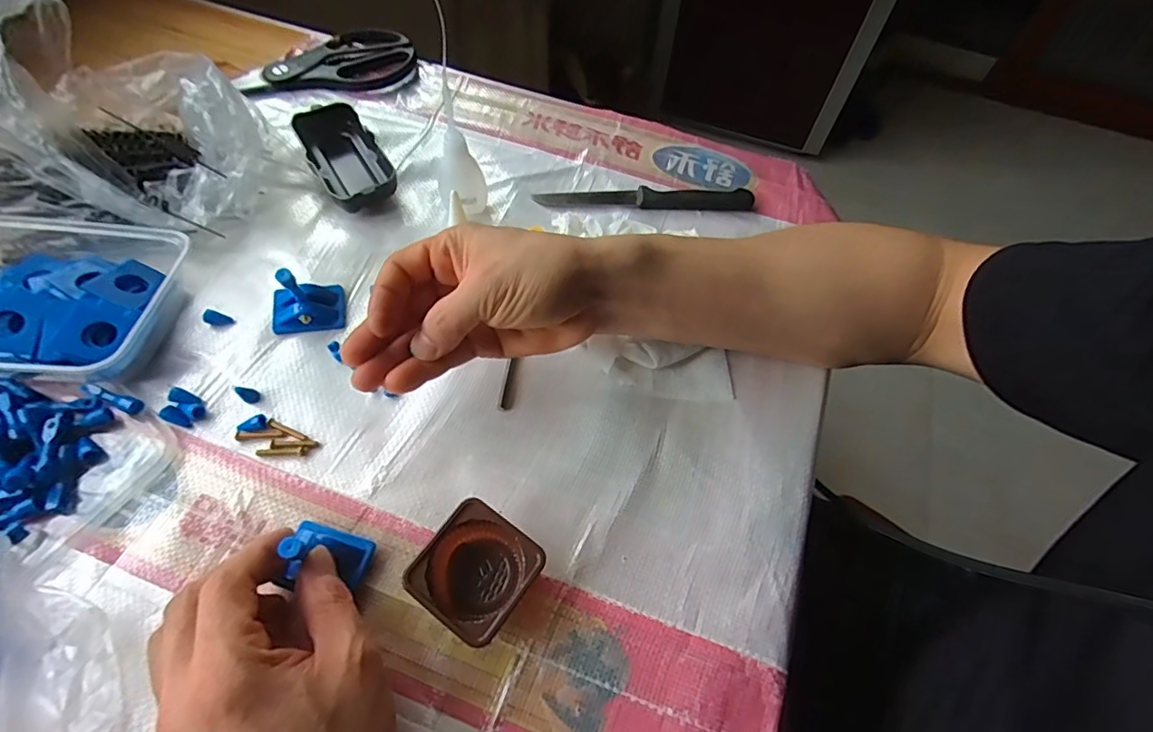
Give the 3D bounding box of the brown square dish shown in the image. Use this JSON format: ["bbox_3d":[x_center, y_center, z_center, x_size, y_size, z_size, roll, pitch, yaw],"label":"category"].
[{"bbox_3d":[-0.050,0.106,0.274,0.053,0.029,0.054,32,62,15],"label":"brown square dish"}]

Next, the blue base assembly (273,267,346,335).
[{"bbox_3d":[-0.181,-0.047,0.350,0.045,0.043,0.034,-11,60,-10],"label":"blue base assembly"}]

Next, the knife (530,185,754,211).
[{"bbox_3d":[0.055,-0.135,0.433,0.174,0.007,0.022,0,59,-4],"label":"knife"}]

